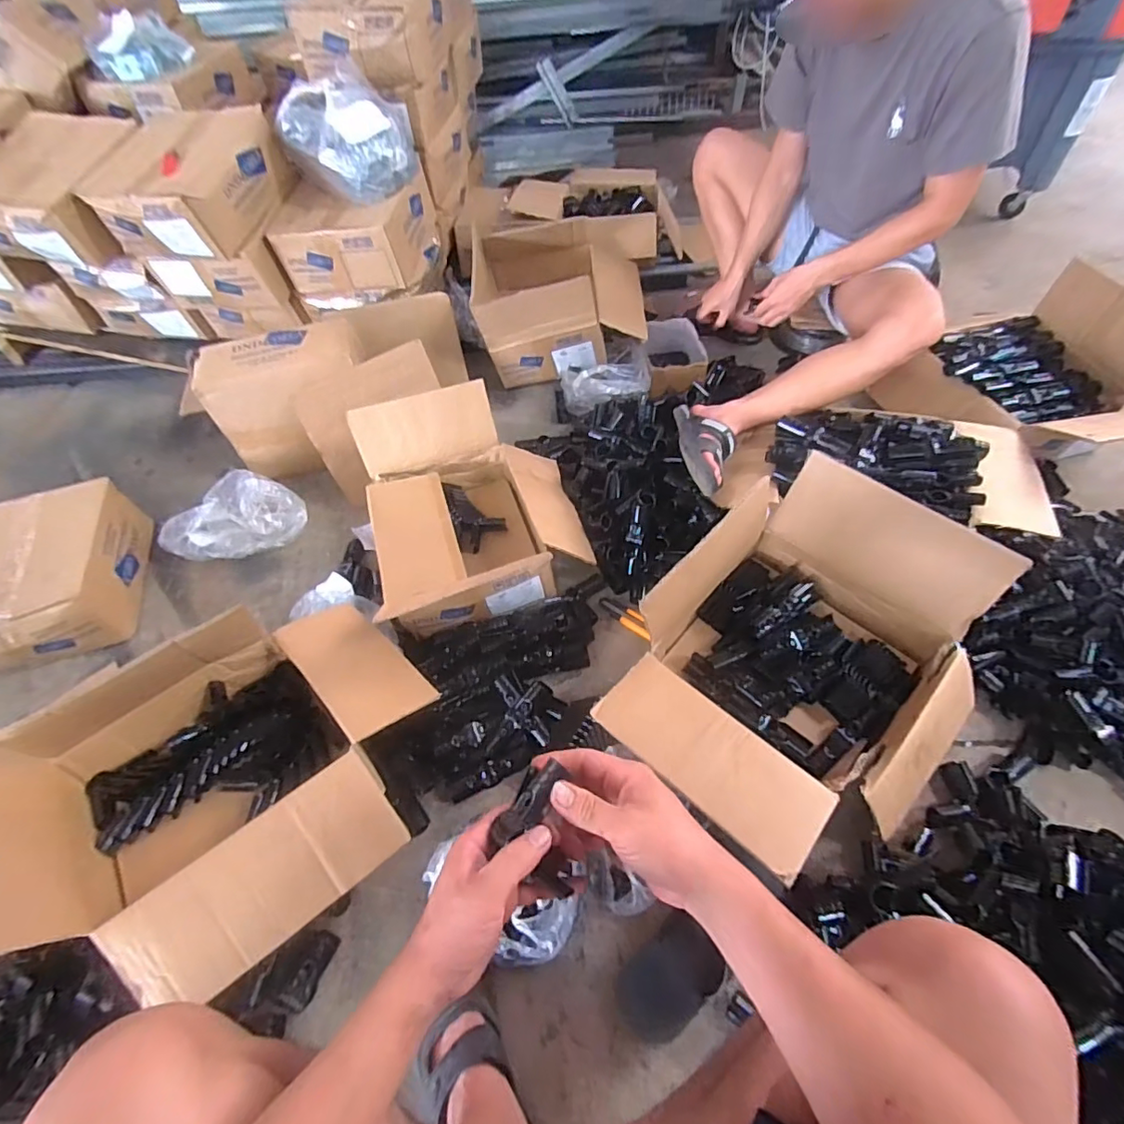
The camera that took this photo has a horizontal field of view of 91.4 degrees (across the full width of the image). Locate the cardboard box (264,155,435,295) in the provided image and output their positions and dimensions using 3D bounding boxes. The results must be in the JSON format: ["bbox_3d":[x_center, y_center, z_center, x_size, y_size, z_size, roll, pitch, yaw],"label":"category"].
[{"bbox_3d":[-0.488,-0.799,1.325,0.302,0.154,0.341,2,54,6],"label":"cardboard box"}]

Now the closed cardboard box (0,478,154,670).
[{"bbox_3d":[-0.994,0.030,1.062,0.307,0.154,0.337,-18,54,-8],"label":"closed cardboard box"}]

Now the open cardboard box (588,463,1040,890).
[{"bbox_3d":[0.335,0.139,0.748,0.489,0.222,0.370,-37,59,-21],"label":"open cardboard box"}]

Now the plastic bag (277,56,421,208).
[{"bbox_3d":[-0.464,-0.923,1.204,0.275,0.172,0.259,-20,54,-9],"label":"plastic bag"}]

